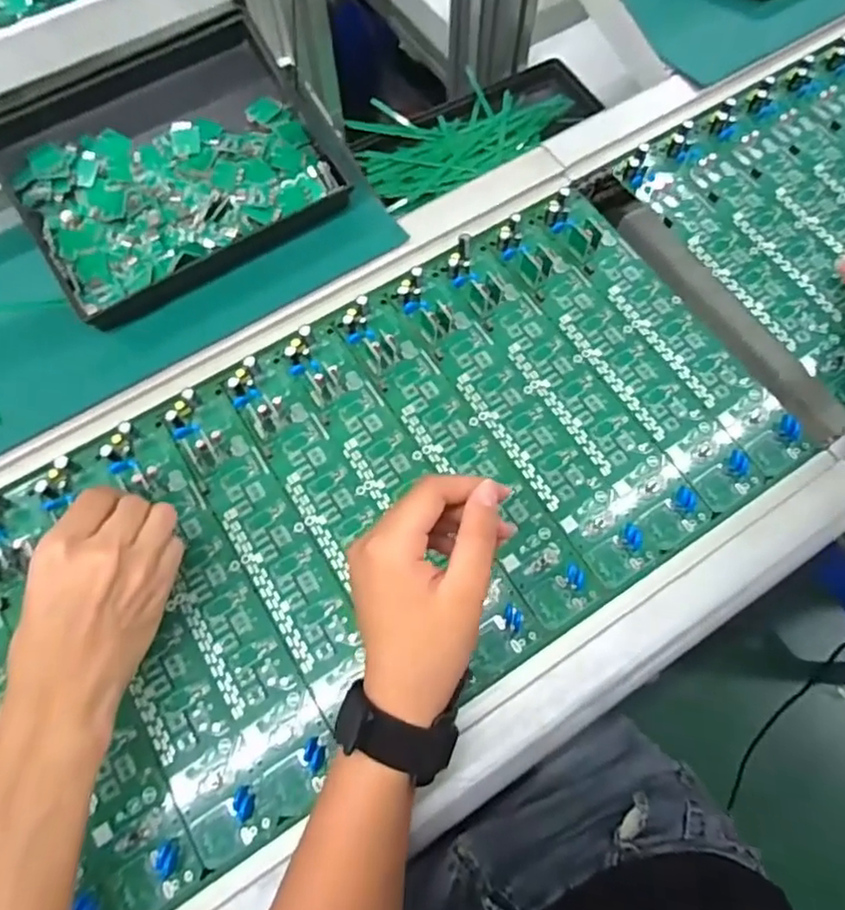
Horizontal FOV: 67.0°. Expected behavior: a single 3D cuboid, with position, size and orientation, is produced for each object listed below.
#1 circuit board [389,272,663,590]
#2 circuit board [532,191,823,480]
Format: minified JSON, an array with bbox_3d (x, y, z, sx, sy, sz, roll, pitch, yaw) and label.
[{"bbox_3d":[0.067,-0.027,0.457,0.044,0.013,0.262,-32,73,-11],"label":"circuit board"},{"bbox_3d":[0.187,-0.102,0.485,0.051,0.016,0.266,-31,73,-11],"label":"circuit board"}]

